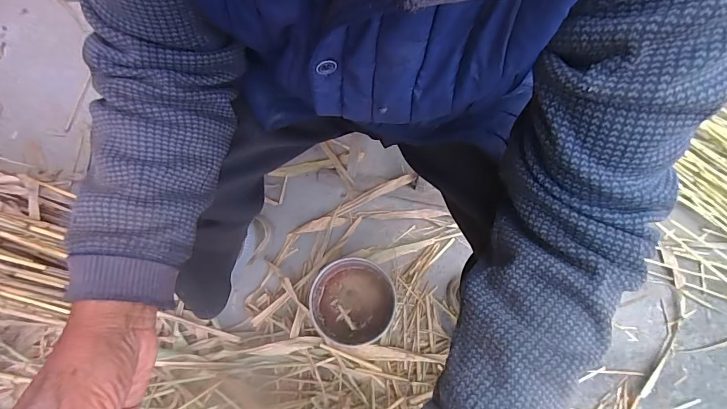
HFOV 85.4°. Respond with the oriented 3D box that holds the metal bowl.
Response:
[{"bbox_3d":[-0.021,0.188,0.764,0.157,0.051,0.160,0,69,-1],"label":"metal bowl"}]

